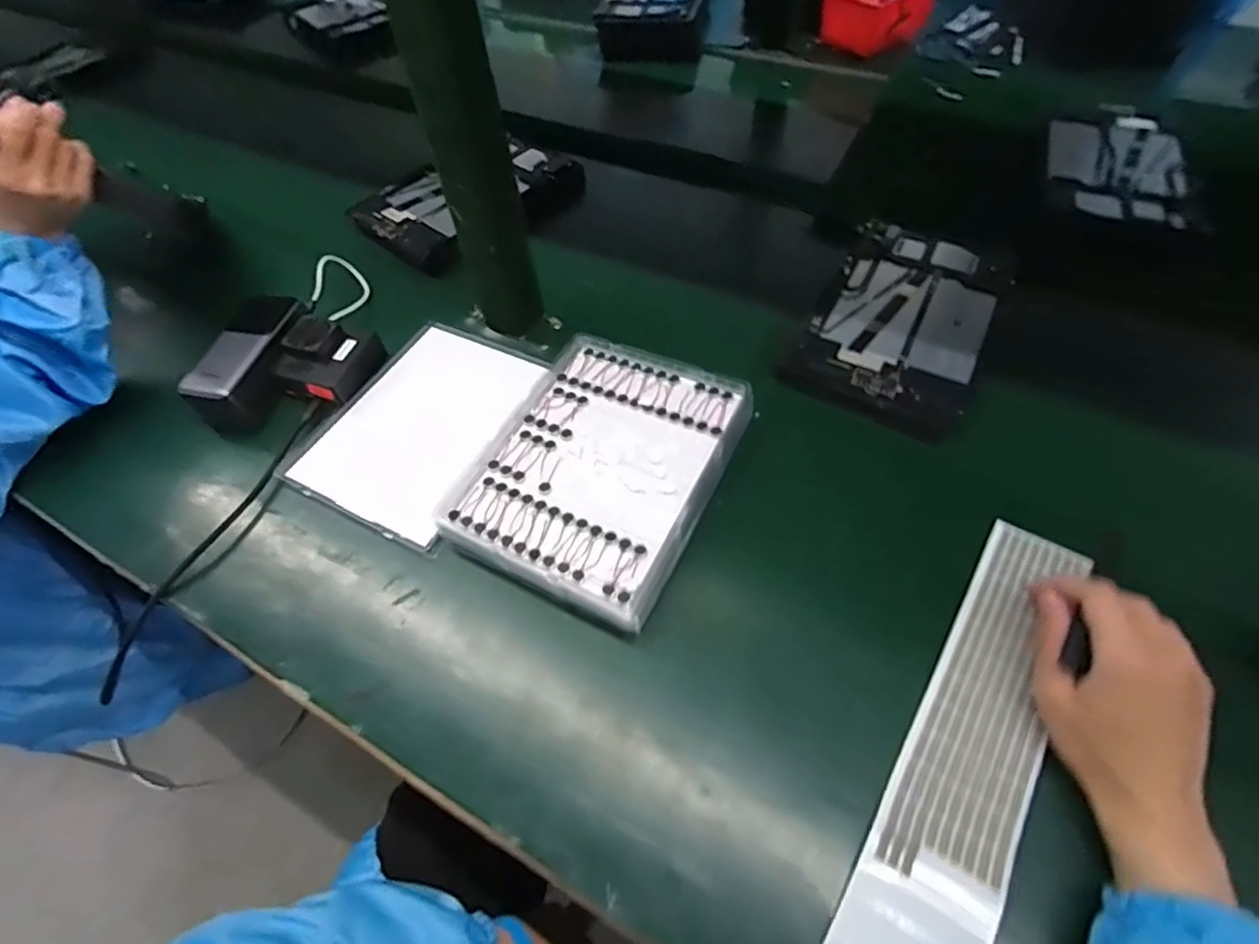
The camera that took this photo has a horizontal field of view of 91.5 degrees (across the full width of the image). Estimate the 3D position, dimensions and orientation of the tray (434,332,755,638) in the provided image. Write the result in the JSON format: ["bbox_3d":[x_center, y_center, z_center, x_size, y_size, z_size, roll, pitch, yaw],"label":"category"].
[{"bbox_3d":[-0.020,-0.003,0.480,0.166,0.038,0.216,22,60,19],"label":"tray"}]

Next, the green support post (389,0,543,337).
[{"bbox_3d":[-0.122,-0.260,0.439,0.060,0.375,0.042,-15,55,-5],"label":"green support post"}]

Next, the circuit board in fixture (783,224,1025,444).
[{"bbox_3d":[0.257,-0.144,0.573,0.153,0.013,0.264,25,61,21],"label":"circuit board in fixture"}]

